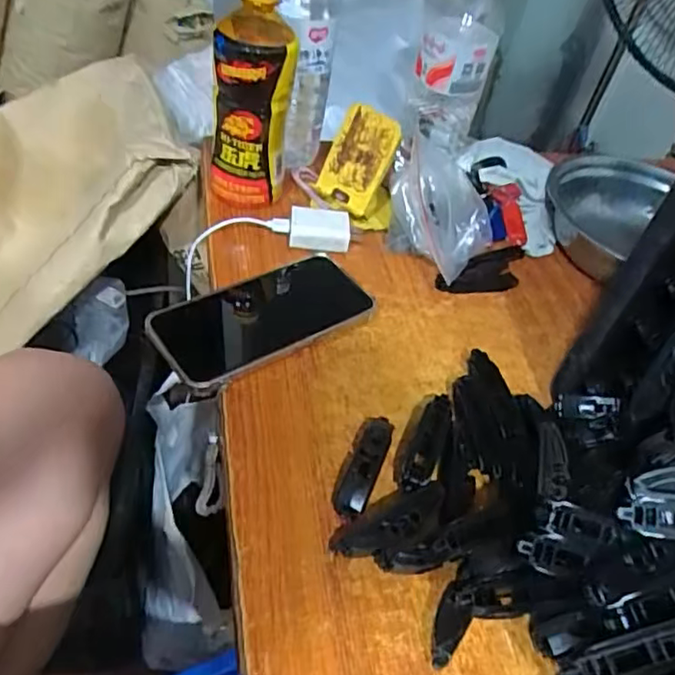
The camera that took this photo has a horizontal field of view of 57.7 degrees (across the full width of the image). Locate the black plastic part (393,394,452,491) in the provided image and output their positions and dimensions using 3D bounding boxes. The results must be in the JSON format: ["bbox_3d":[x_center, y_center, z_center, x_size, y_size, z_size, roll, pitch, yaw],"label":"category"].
[{"bbox_3d":[0.057,0.070,0.414,0.026,0.015,0.081,21,44,9],"label":"black plastic part"}]

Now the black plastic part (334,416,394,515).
[{"bbox_3d":[0.017,0.078,0.395,0.023,0.017,0.079,20,44,8],"label":"black plastic part"}]

